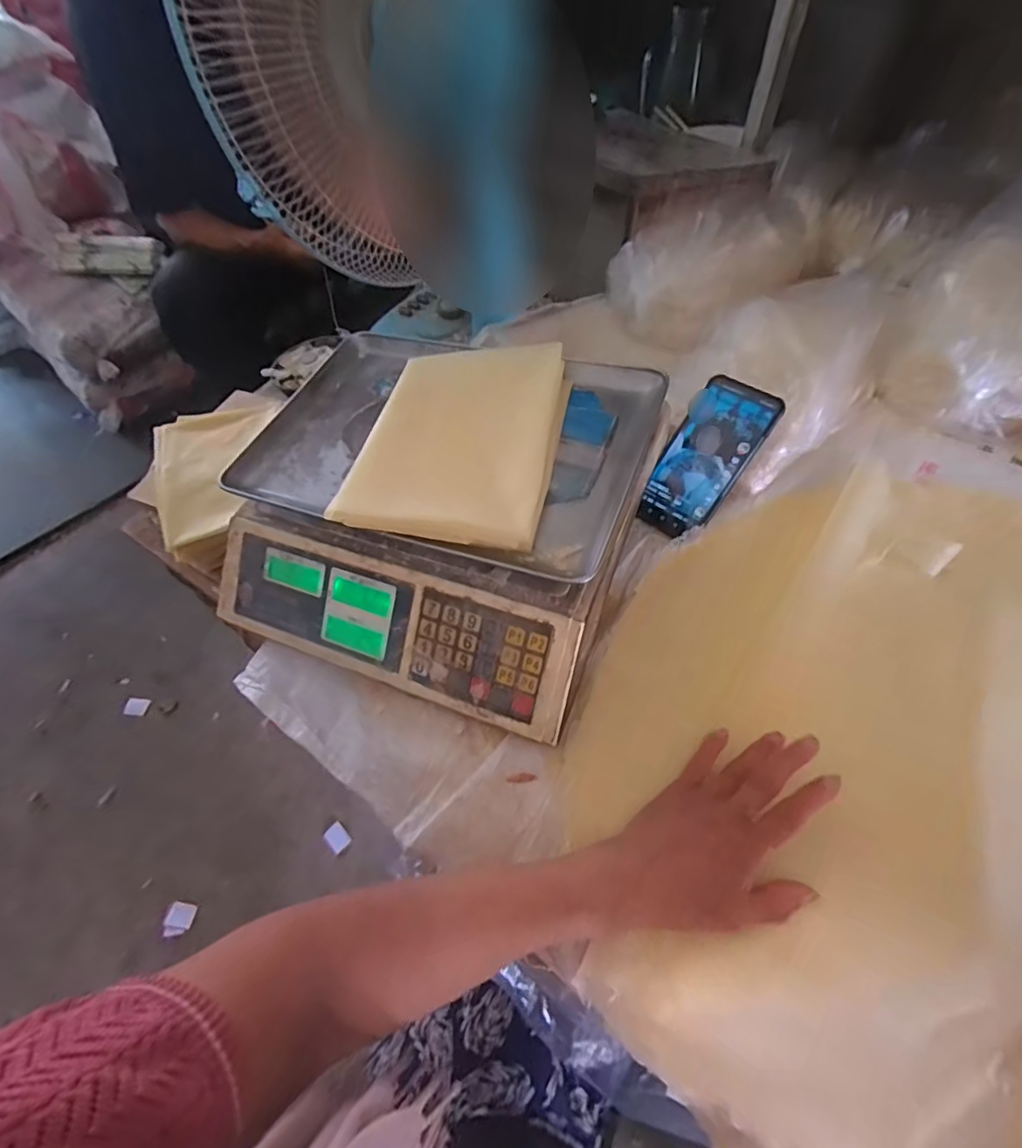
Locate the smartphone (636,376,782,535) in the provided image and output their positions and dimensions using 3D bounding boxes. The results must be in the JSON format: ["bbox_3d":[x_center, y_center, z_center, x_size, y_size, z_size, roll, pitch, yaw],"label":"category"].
[{"bbox_3d":[0.184,-0.110,0.509,0.074,0.010,0.155,35,96,23],"label":"smartphone"}]

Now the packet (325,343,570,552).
[{"bbox_3d":[-0.038,-0.116,0.438,0.152,0.027,0.209,10,58,10],"label":"packet"}]

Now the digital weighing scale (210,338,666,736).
[{"bbox_3d":[-0.068,-0.064,0.474,0.339,0.113,0.301,18,60,15],"label":"digital weighing scale"}]

